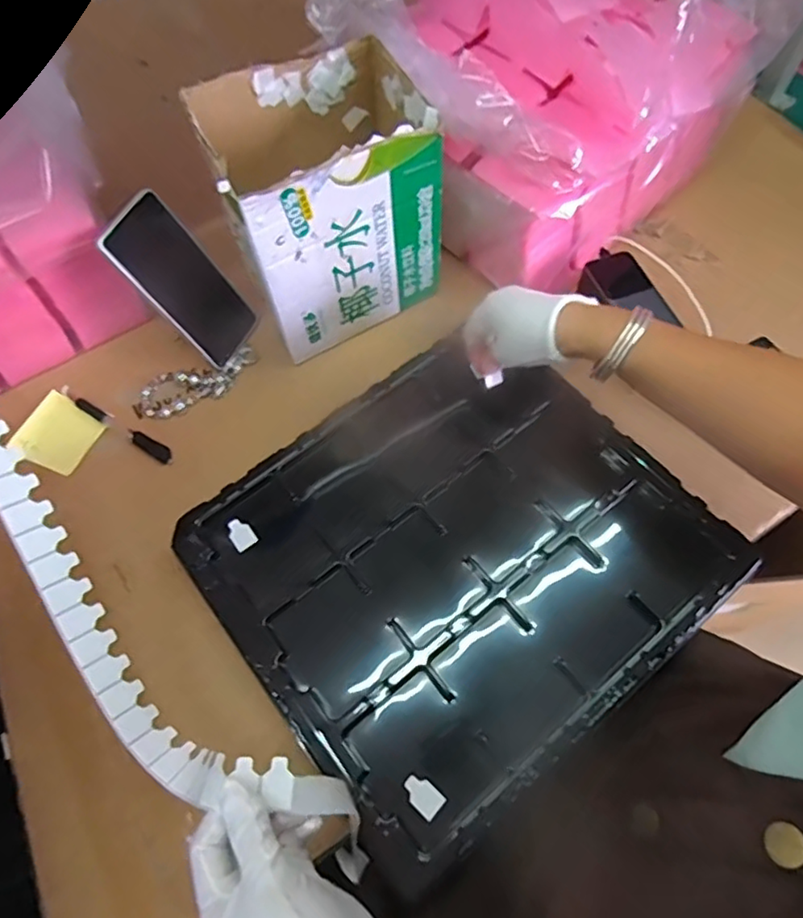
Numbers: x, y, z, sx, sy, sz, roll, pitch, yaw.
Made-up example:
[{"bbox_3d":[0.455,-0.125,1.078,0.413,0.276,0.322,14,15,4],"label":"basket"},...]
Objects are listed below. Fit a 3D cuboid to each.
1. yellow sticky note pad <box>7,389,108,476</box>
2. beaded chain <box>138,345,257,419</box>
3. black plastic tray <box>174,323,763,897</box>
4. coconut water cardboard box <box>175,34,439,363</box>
[{"bbox_3d":[-0.337,-0.026,0.589,0.075,0.005,0.070,22,67,11],"label":"yellow sticky note pad"},{"bbox_3d":[-0.206,-0.077,0.610,0.122,0.007,0.050,-21,66,-9],"label":"beaded chain"},{"bbox_3d":[0.044,0.074,0.500,0.360,0.020,0.328,-37,69,-15],"label":"black plastic tray"},{"bbox_3d":[-0.071,-0.240,0.571,0.184,0.191,0.165,-22,66,-9],"label":"coconut water cardboard box"}]

